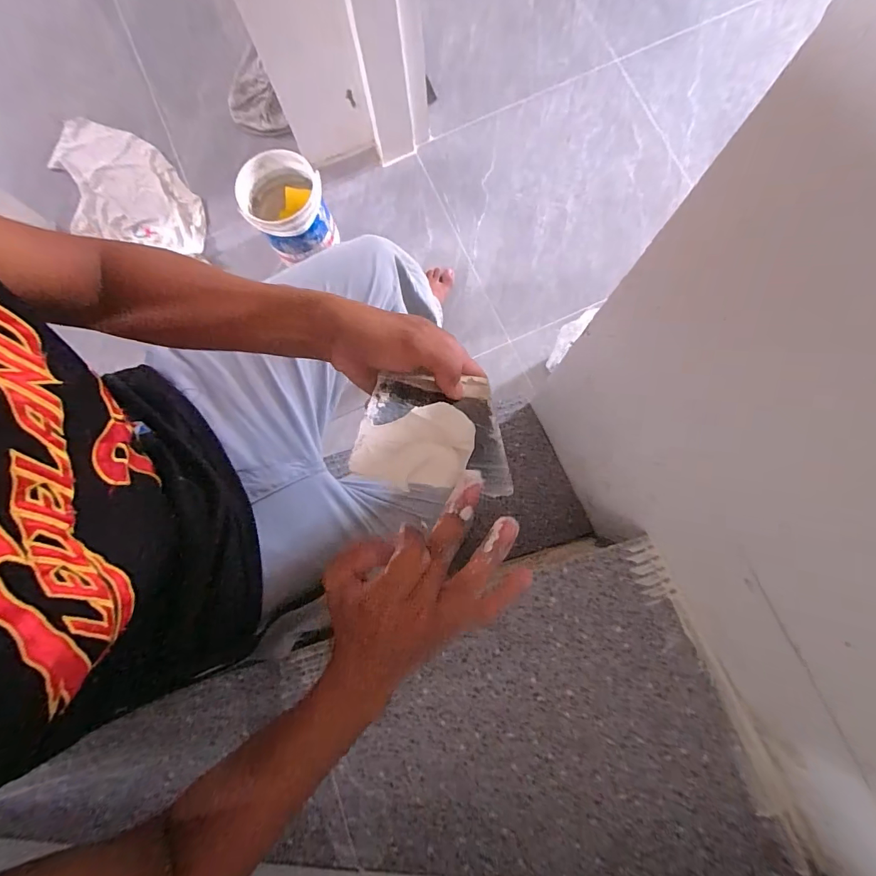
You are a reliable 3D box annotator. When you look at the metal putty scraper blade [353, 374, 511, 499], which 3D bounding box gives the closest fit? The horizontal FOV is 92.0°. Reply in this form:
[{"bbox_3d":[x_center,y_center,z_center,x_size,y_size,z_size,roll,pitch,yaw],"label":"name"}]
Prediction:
[{"bbox_3d":[-0.003,-0.008,0.291,0.104,0.015,0.087,6,58,-15],"label":"metal putty scraper blade"}]

